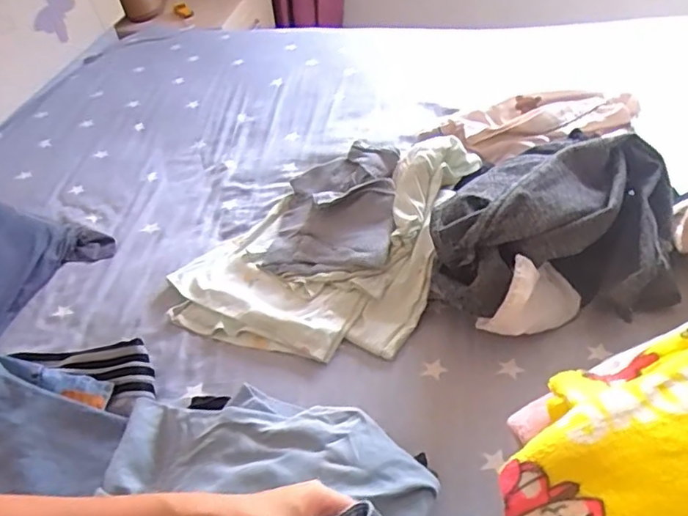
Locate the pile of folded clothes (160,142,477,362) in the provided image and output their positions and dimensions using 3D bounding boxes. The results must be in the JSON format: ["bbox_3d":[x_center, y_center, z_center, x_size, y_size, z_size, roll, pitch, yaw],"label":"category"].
[{"bbox_3d":[-0.037,-0.038,0.840,0.371,0.104,0.367,10,46,18],"label":"pile of folded clothes"}]

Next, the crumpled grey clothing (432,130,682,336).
[{"bbox_3d":[0.273,-0.042,0.759,0.327,0.155,0.256,-10,43,-3],"label":"crumpled grey clothing"}]

